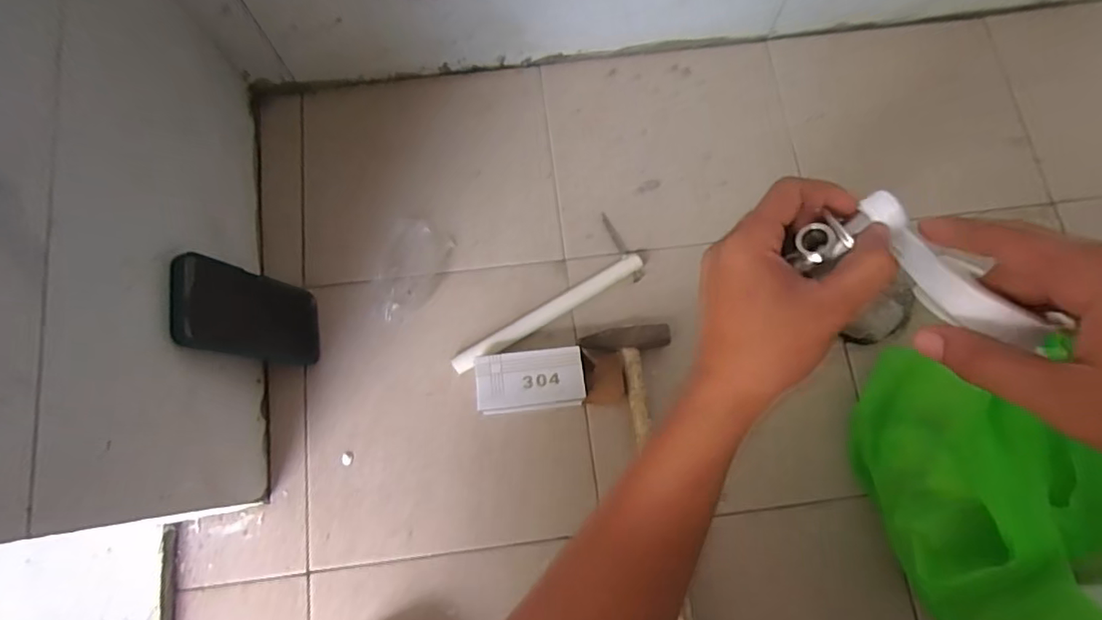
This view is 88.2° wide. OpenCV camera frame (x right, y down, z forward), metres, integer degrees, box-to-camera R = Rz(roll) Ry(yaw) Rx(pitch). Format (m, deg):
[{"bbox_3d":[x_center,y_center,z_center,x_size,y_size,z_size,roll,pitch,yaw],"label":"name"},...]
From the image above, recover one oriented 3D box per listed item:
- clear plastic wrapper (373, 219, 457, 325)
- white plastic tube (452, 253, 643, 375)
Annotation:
[{"bbox_3d":[-0.157,-0.047,0.625,0.072,0.027,0.120,13,75,3],"label":"clear plastic wrapper"},{"bbox_3d":[-0.002,0.001,0.632,0.235,0.022,0.024,-31,78,-9],"label":"white plastic tube"}]

